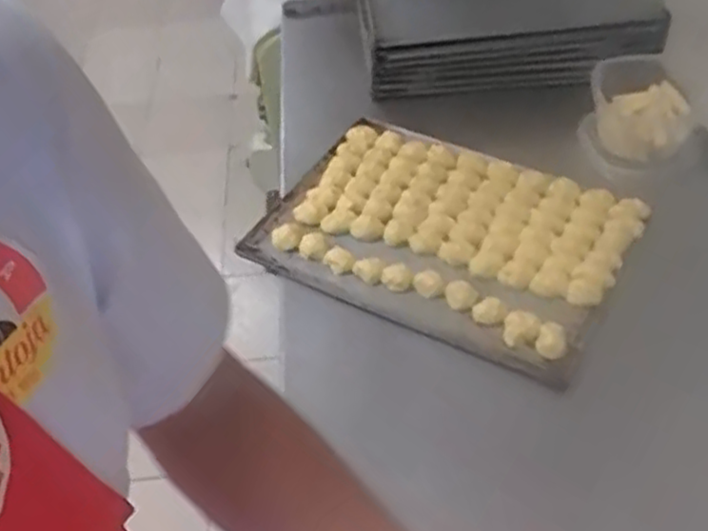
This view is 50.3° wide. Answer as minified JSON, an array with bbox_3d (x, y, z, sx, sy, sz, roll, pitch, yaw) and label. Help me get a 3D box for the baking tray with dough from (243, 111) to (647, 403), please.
[{"bbox_3d":[0.115,-0.049,0.986,0.455,0.037,0.313,21,52,21],"label":"baking tray with dough"}]

